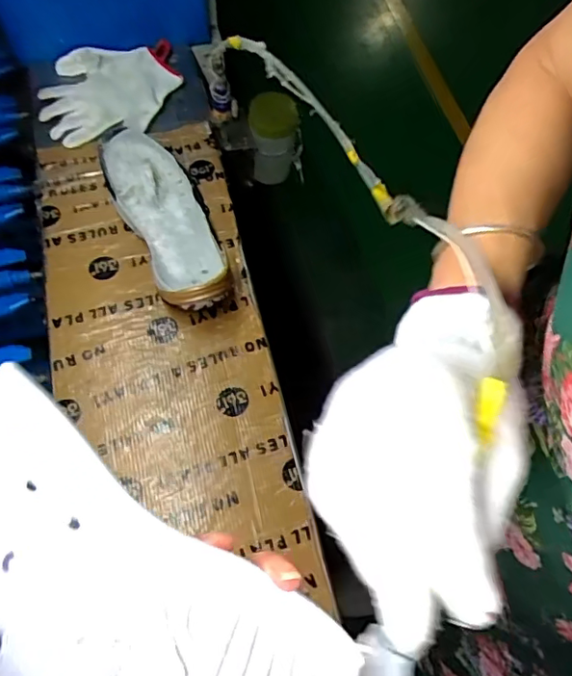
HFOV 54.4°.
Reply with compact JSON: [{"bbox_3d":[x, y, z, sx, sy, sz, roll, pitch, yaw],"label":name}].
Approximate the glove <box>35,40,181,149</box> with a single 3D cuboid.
[{"bbox_3d":[-0.239,-0.356,0.779,0.213,0.028,0.142,-31,69,-17],"label":"glove"}]

